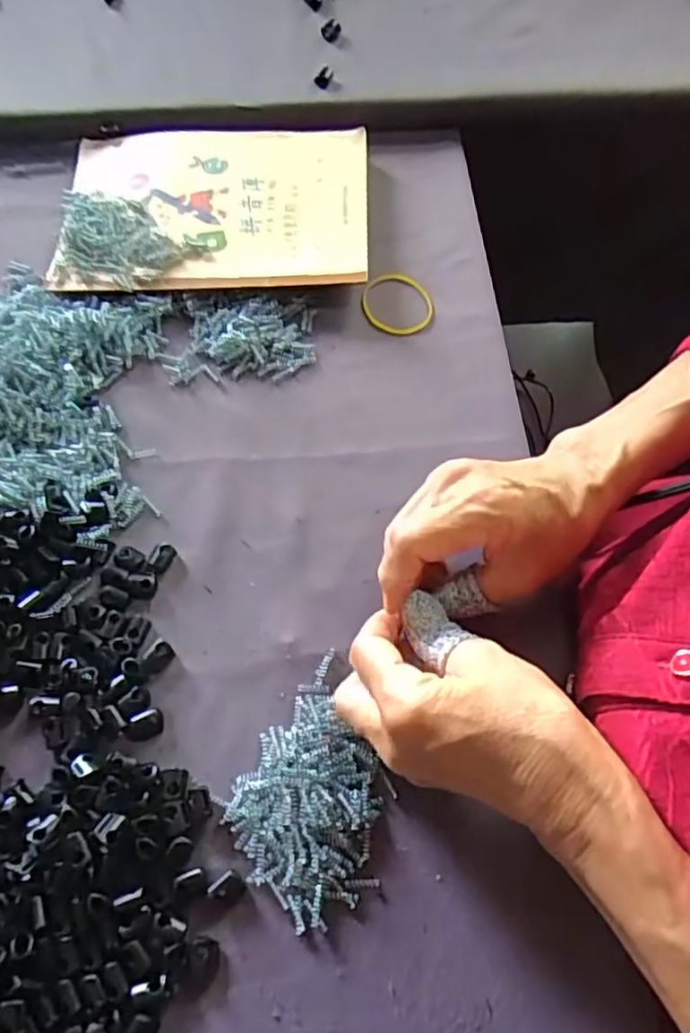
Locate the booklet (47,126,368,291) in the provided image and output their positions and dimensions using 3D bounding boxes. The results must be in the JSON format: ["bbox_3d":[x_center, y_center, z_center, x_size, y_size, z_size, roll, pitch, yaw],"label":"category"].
[{"bbox_3d":[-0.088,-0.210,0.433,0.201,0.016,0.139,0,67,0],"label":"booklet"}]

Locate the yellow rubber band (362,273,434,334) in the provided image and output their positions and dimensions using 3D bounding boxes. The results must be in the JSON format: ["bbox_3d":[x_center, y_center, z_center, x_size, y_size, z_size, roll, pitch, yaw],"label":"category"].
[{"bbox_3d":[0.034,-0.137,0.413,0.044,0.006,0.045,2,71,-5],"label":"yellow rubber band"}]

